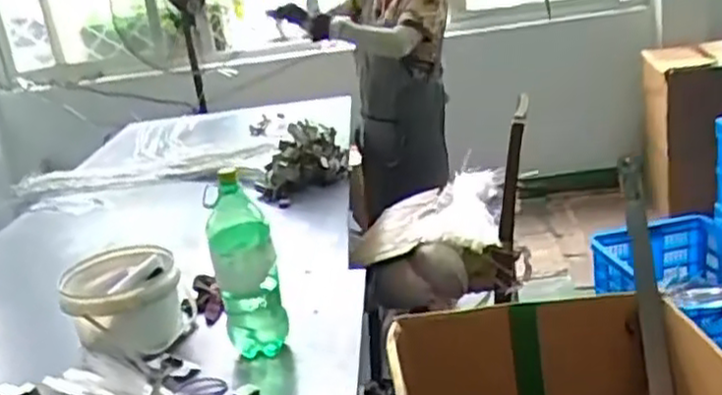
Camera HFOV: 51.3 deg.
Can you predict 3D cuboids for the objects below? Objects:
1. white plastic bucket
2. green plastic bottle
[{"bbox_3d":[-0.423,0.187,1.340,0.198,0.140,0.230,-10,16,-19],"label":"white plastic bucket"},{"bbox_3d":[-0.181,0.112,1.191,0.103,0.282,0.082,-8,15,-10],"label":"green plastic bottle"}]

